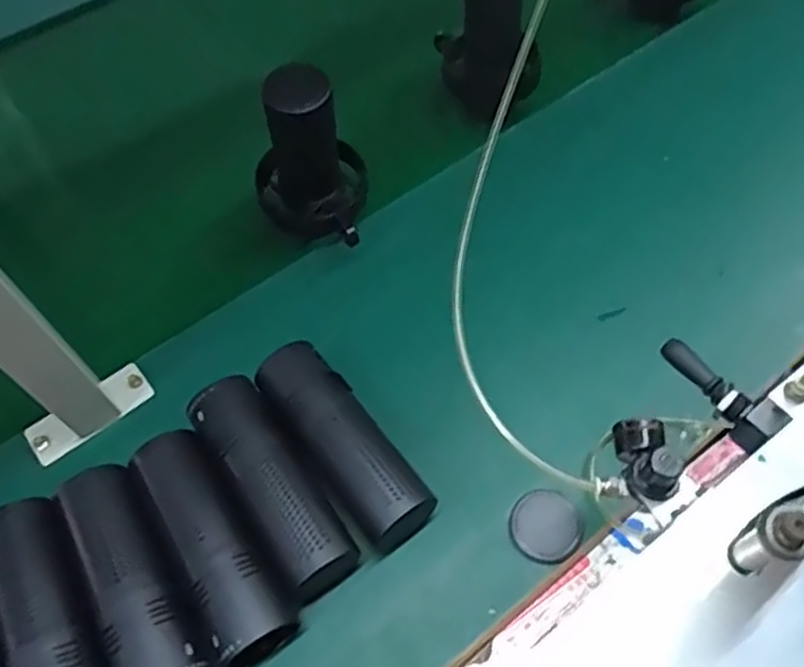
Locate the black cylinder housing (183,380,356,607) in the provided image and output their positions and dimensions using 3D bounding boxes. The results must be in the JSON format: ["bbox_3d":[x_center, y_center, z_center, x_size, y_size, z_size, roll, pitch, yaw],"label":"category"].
[{"bbox_3d":[-0.095,0.111,0.514,0.055,0.057,0.165,-32,63,-16],"label":"black cylinder housing"}]

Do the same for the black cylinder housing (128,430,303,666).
[{"bbox_3d":[-0.130,0.147,0.493,0.060,0.054,0.160,-29,62,-14],"label":"black cylinder housing"}]

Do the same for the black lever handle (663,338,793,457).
[{"bbox_3d":[0.210,0.036,0.469,0.023,0.028,0.089,-29,62,-14],"label":"black lever handle"}]

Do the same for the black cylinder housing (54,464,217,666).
[{"bbox_3d":[-0.180,0.169,0.482,0.058,0.052,0.163,-27,62,-13],"label":"black cylinder housing"}]

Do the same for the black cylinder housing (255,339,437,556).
[{"bbox_3d":[-0.045,0.082,0.529,0.062,0.054,0.162,-37,64,-18],"label":"black cylinder housing"}]

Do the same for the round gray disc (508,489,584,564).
[{"bbox_3d":[0.105,0.141,0.517,0.050,0.013,0.049,-1,59,2],"label":"round gray disc"}]

